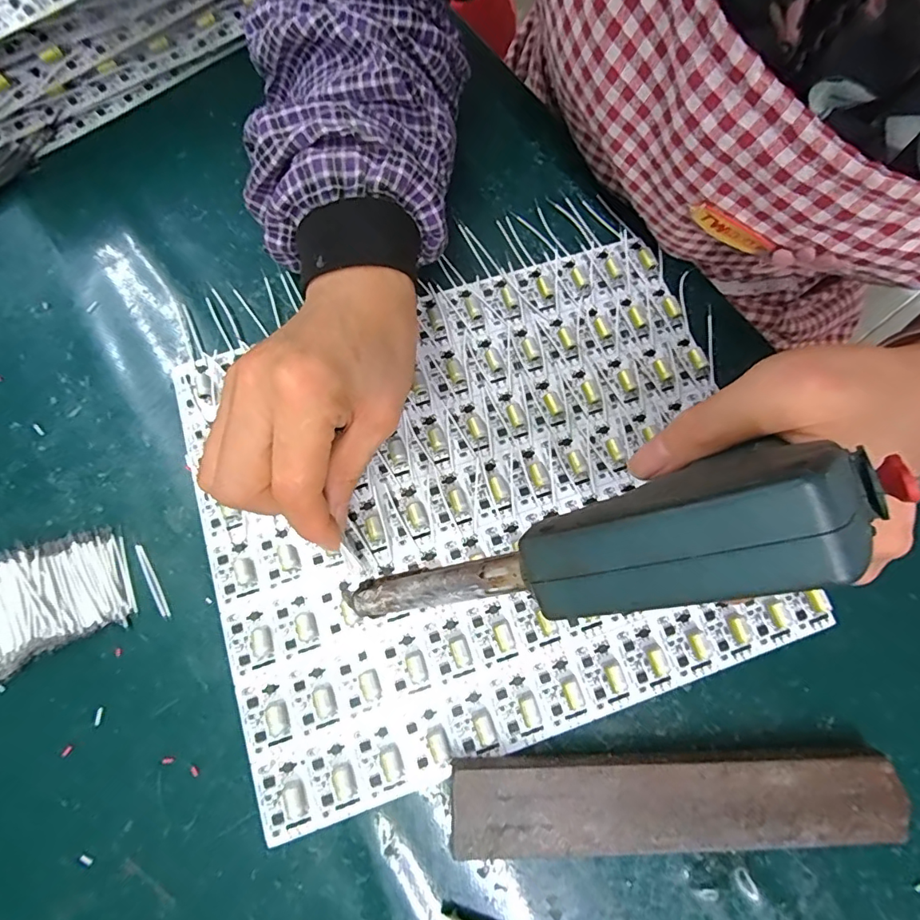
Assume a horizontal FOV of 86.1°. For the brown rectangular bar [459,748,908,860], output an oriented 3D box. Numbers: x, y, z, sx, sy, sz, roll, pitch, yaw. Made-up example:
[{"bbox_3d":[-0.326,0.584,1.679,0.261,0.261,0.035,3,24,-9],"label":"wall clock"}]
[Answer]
[{"bbox_3d":[0.096,0.151,0.220,0.197,0.017,0.037,0,74,-2],"label":"brown rectangular bar"}]

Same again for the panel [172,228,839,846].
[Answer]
[{"bbox_3d":[0.013,0.017,0.259,0.285,0.011,0.245,-18,76,-7],"label":"panel"}]

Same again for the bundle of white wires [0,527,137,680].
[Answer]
[{"bbox_3d":[-0.206,0.069,0.234,0.087,0.015,0.053,-24,77,-8],"label":"bundle of white wires"}]

